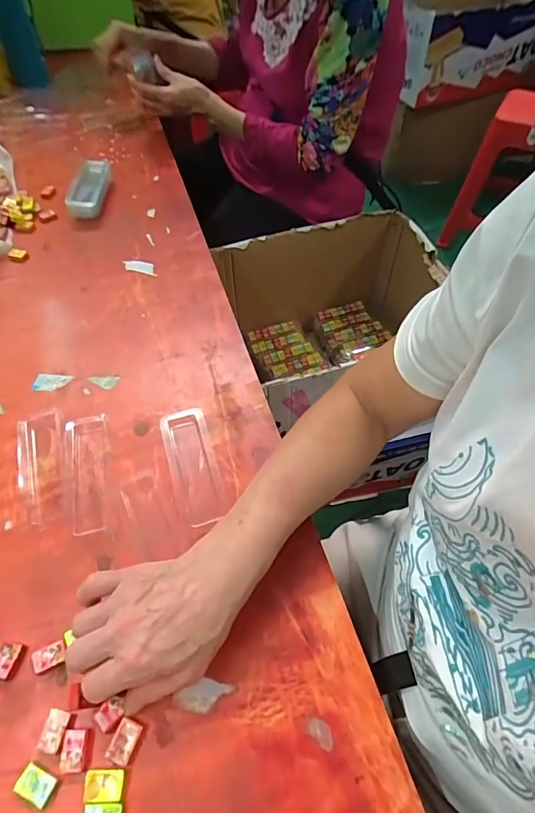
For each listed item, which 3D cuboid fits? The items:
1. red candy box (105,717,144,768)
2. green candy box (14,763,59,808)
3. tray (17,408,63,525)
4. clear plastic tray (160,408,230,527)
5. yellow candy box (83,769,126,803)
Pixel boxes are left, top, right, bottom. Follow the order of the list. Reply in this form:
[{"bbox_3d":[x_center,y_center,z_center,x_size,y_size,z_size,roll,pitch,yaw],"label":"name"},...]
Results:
[{"bbox_3d":[-0.102,0.239,0.311,0.016,0.009,0.026,17,57,14],"label":"red candy box"},{"bbox_3d":[-0.158,0.259,0.297,0.026,0.011,0.017,20,57,15],"label":"green candy box"},{"bbox_3d":[-0.233,0.060,0.444,0.042,0.010,0.127,-14,55,-8],"label":"tray"},{"bbox_3d":[-0.076,0.059,0.446,0.047,0.013,0.128,-15,55,-9],"label":"clear plastic tray"},{"bbox_3d":[-0.112,0.258,0.297,0.027,0.007,0.017,-1,54,1],"label":"yellow candy box"}]

